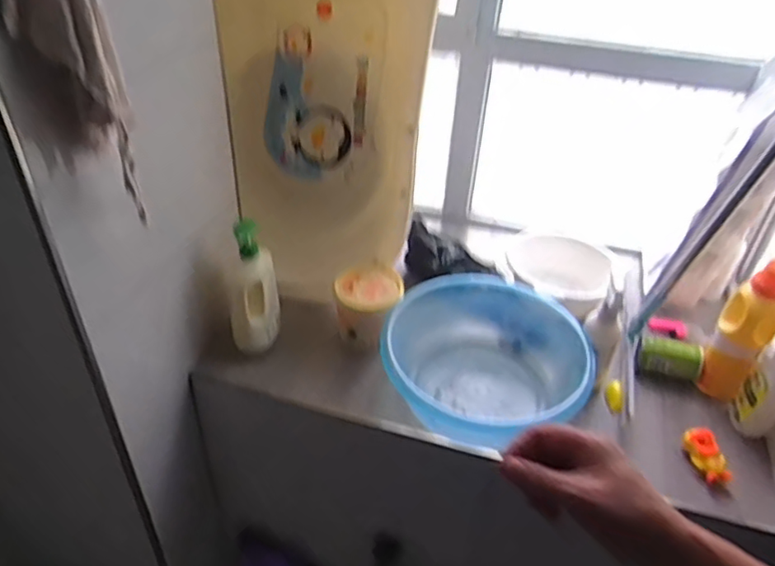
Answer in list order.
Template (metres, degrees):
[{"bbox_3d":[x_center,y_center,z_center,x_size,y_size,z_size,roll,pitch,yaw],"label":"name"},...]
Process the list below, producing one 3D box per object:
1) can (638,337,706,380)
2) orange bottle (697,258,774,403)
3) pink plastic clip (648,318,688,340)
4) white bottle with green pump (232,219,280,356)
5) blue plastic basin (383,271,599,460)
[{"bbox_3d":[0.548,0.140,1.147,0.115,0.056,0.062,11,38,9],"label":"can"},{"bbox_3d":[0.646,0.083,1.068,0.066,0.261,0.084,-26,47,-33],"label":"orange bottle"},{"bbox_3d":[0.601,0.095,1.268,0.077,0.046,0.018,27,43,27],"label":"pink plastic clip"},{"bbox_3d":[-0.247,0.001,1.093,0.088,0.273,0.089,-6,39,-13],"label":"white bottle with green pump"},{"bbox_3d":[0.167,0.147,1.100,0.360,0.149,0.343,3,38,-2],"label":"blue plastic basin"}]

